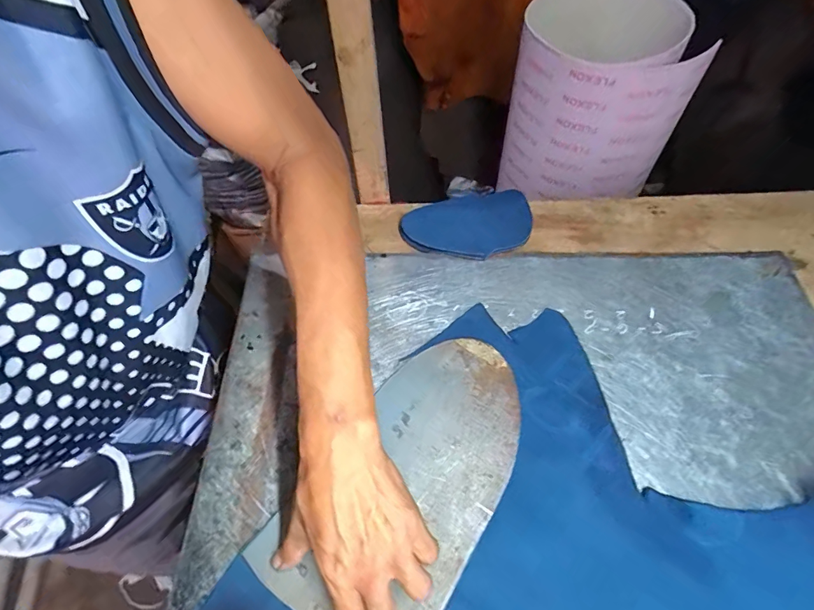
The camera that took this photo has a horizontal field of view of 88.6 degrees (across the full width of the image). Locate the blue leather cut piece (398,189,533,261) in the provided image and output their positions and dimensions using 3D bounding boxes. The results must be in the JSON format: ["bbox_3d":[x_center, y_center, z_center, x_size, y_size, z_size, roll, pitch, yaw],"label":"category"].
[{"bbox_3d":[0.071,-0.102,0.511,0.155,0.019,0.099,-1,59,6],"label":"blue leather cut piece"}]

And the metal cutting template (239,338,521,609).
[{"bbox_3d":[0.006,0.151,0.375,0.152,0.010,0.275,31,65,17],"label":"metal cutting template"}]

